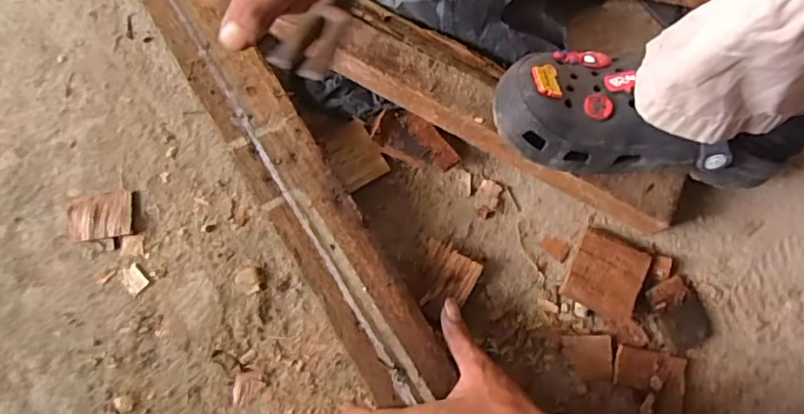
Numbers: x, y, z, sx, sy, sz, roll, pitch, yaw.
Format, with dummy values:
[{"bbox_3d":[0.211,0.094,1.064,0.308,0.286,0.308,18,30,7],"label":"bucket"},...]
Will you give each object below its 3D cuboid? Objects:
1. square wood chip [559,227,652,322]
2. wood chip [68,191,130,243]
[{"bbox_3d":[0.176,0.056,0.474,0.059,0.017,0.066,25,80,6],"label":"square wood chip"},{"bbox_3d":[-0.265,0.008,0.483,0.054,0.005,0.039,-9,78,-1],"label":"wood chip"}]

